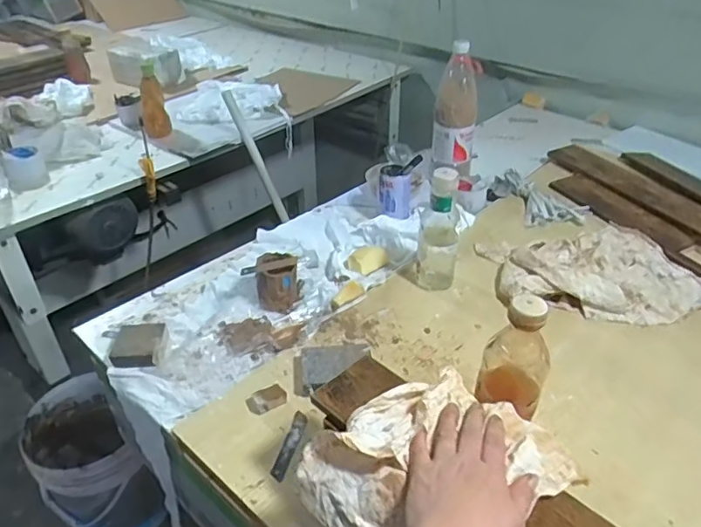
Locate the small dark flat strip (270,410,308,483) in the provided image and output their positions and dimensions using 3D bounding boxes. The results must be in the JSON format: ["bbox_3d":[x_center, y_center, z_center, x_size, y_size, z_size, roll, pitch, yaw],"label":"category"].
[{"bbox_3d":[-0.073,0.222,0.685,0.019,0.005,0.097,9,37,13],"label":"small dark flat strip"}]

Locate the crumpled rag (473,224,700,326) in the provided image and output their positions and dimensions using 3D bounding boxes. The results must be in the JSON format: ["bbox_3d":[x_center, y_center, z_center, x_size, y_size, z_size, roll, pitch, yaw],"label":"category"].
[{"bbox_3d":[0.420,0.003,0.953,0.355,0.064,0.251,-7,36,-9],"label":"crumpled rag"}]

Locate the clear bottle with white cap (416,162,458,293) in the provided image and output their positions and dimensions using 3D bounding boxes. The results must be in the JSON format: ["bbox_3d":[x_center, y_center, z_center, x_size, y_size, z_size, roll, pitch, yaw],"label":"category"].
[{"bbox_3d":[0.141,-0.055,0.892,0.056,0.191,0.070,6,36,8],"label":"clear bottle with white cap"}]

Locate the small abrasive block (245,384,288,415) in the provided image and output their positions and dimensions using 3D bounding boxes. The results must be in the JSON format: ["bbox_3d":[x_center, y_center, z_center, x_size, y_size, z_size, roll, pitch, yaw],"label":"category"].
[{"bbox_3d":[-0.109,0.178,0.733,0.051,0.017,0.031,-14,38,-17],"label":"small abrasive block"}]

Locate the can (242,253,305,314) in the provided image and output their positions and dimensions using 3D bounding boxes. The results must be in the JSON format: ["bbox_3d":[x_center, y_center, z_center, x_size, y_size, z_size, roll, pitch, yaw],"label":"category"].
[{"bbox_3d":[-0.122,0.026,0.906,0.075,0.075,0.075,9,37,13],"label":"can"}]

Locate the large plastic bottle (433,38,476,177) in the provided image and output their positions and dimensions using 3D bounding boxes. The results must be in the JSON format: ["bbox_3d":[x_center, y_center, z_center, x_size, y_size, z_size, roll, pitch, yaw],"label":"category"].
[{"bbox_3d":[0.223,-0.317,1.183,0.087,0.250,0.076,6,36,8],"label":"large plastic bottle"}]

